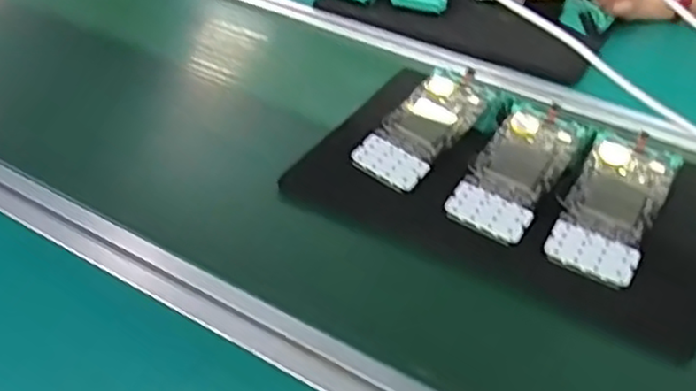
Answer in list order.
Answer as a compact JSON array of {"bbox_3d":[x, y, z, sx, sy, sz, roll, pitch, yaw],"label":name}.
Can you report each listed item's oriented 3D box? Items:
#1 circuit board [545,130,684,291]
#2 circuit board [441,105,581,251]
[{"bbox_3d":[0.217,0.007,0.569,0.067,0.008,0.142,25,61,19],"label":"circuit board"},{"bbox_3d":[0.145,-0.023,0.601,0.069,0.006,0.142,26,62,20],"label":"circuit board"}]

